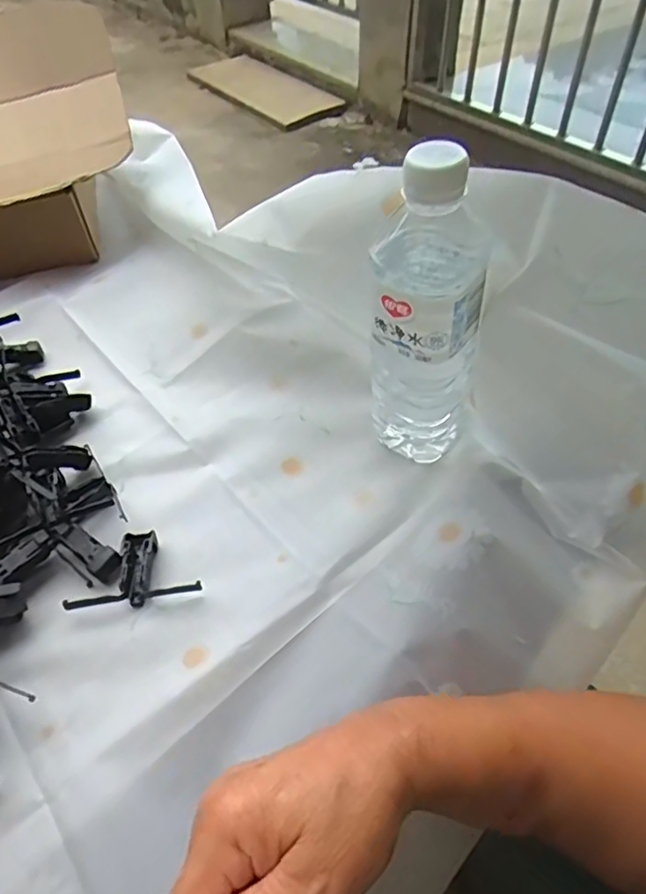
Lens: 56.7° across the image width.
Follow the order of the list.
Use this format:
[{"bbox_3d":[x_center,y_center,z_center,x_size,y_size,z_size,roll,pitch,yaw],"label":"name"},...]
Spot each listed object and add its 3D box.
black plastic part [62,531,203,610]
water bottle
[{"bbox_3d":[-0.121,0.079,0.392,0.082,0.012,0.050,-4,49,-3],"label":"black plastic part"},{"bbox_3d":[0.064,-0.074,0.369,0.072,0.205,0.057,9,49,8],"label":"water bottle"}]

